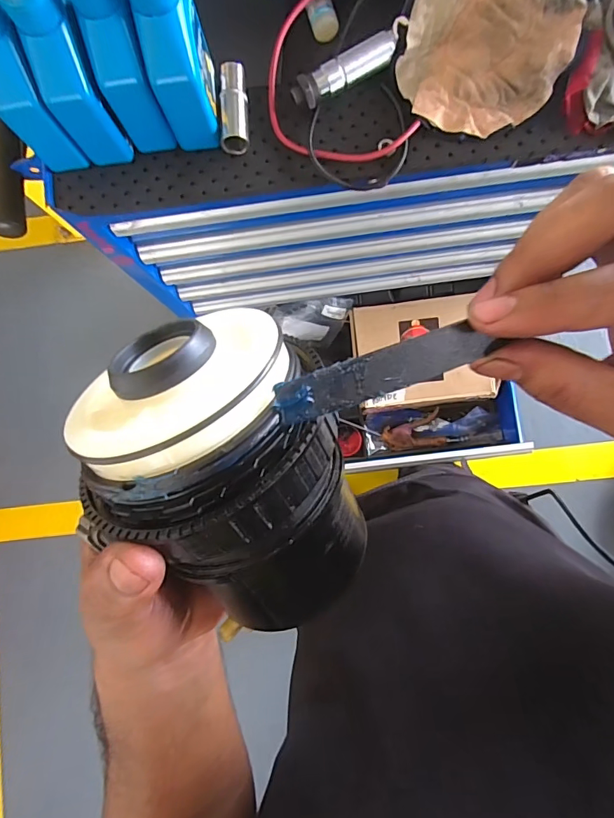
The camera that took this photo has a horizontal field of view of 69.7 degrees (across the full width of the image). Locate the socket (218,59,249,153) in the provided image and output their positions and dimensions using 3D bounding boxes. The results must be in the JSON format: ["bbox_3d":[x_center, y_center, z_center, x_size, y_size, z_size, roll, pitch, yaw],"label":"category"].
[{"bbox_3d":[-0.071,-0.302,0.440,0.026,0.020,0.085,-1,86,3],"label":"socket"}]

